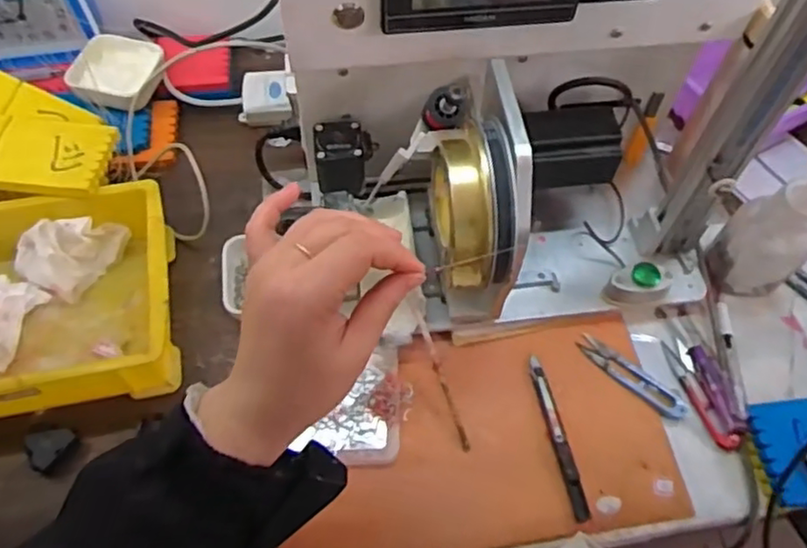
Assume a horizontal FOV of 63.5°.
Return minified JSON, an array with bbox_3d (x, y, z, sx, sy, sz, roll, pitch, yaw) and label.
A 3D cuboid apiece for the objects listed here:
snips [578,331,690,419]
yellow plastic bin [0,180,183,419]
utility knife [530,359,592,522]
[{"bbox_3d":[0.197,0.088,0.563,0.102,0.009,0.025,37,65,18],"label":"snips"},{"bbox_3d":[-0.312,0.026,0.545,0.241,0.080,0.182,-10,60,-8],"label":"yellow plastic bin"},{"bbox_3d":[0.126,0.131,0.532,0.012,0.007,0.135,-8,60,-7],"label":"utility knife"}]

